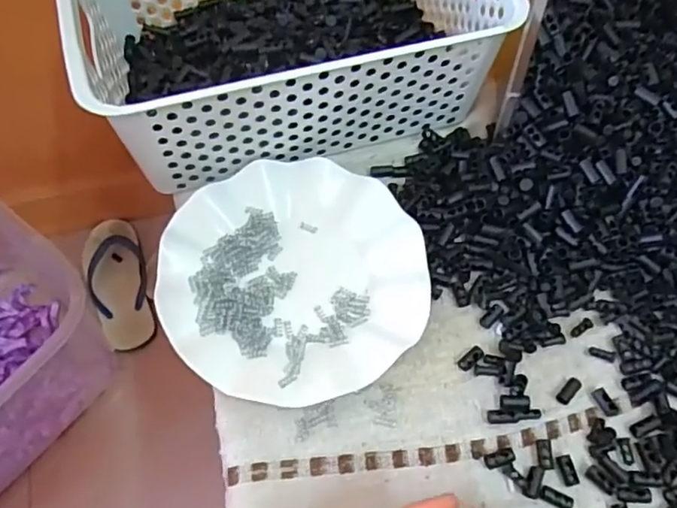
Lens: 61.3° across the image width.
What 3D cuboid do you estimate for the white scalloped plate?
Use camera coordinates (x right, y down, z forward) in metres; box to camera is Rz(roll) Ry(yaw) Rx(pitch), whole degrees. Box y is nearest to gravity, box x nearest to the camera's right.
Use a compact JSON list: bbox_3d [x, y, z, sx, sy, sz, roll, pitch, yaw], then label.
[{"bbox_3d":[-0.030,0.016,0.410,0.178,0.022,0.179,1,62,-2],"label":"white scalloped plate"}]

